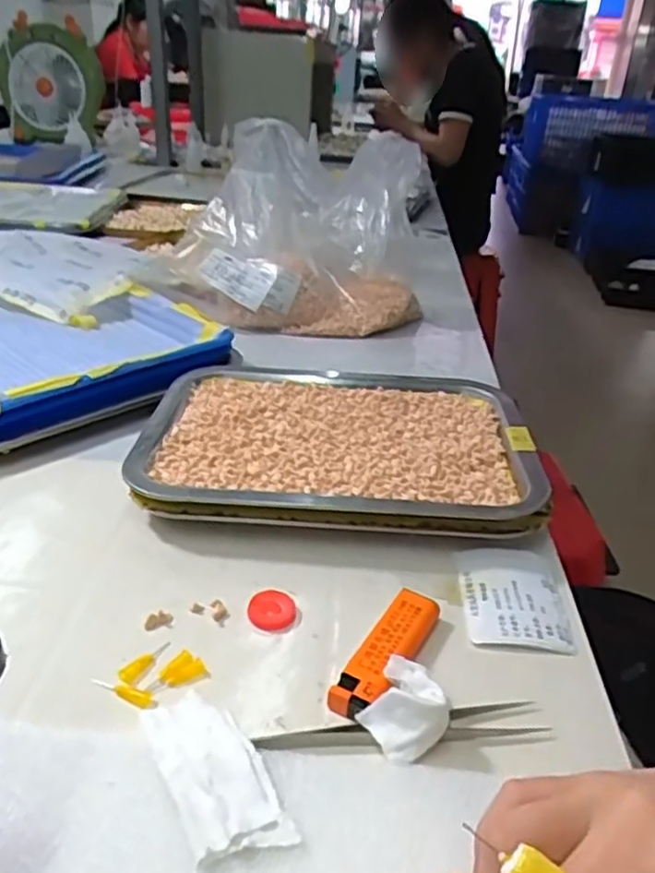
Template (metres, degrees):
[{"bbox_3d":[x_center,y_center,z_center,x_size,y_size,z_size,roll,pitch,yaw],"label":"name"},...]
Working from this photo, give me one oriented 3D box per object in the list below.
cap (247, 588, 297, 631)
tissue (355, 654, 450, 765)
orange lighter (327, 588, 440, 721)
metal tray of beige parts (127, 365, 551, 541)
[{"bbox_3d":[-0.029,0.092,0.361,0.025,0.004,0.027,3,30,-2],"label":"cap"},{"bbox_3d":[0.036,0.117,0.298,0.035,0.020,0.043,20,33,25],"label":"tissue"},{"bbox_3d":[0.030,0.104,0.332,0.024,0.010,0.083,19,33,23],"label":"orange lighter"},{"bbox_3d":[0.003,0.004,0.483,0.264,0.043,0.191,5,30,0],"label":"metal tray of beige parts"}]

